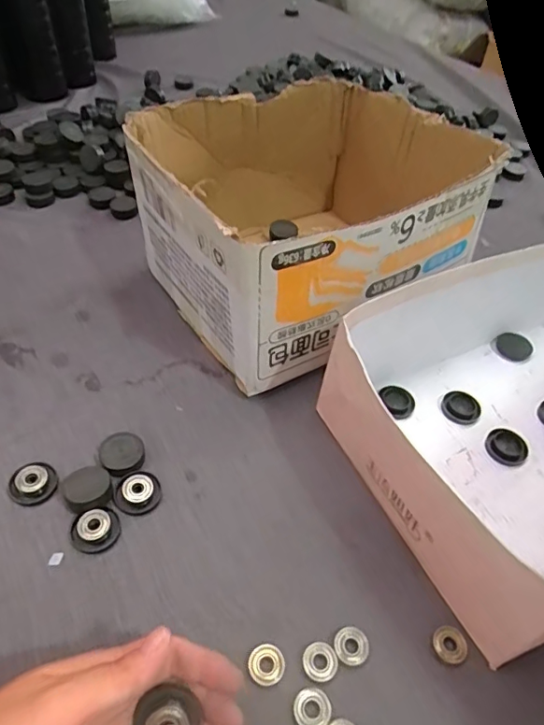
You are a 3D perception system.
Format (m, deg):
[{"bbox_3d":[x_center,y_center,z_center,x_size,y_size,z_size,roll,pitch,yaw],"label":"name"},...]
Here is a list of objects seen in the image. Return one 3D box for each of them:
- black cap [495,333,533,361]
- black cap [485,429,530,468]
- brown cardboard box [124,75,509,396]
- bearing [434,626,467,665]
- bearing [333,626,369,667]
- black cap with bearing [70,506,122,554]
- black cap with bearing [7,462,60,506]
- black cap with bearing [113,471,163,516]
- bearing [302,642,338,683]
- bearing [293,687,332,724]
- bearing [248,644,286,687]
[{"bbox_3d":[0.233,-0.014,0.500,0.032,0.006,0.030,-10,64,9],"label":"black cap"},{"bbox_3d":[0.192,0.069,0.423,0.032,0.010,0.028,12,48,7],"label":"black cap"},{"bbox_3d":[0.027,-0.143,0.499,0.269,0.150,0.248,-22,53,-22],"label":"brown cardboard box"},{"bbox_3d":[0.110,0.176,0.323,0.018,0.008,0.021,-21,52,-21],"label":"bearing"},{"bbox_3d":[0.048,0.173,0.317,0.021,0.006,0.020,2,48,-2],"label":"bearing"},{"bbox_3d":[-0.118,0.112,0.348,0.031,0.010,0.026,-19,52,-20],"label":"black cap with bearing"},{"bbox_3d":[-0.169,0.085,0.367,0.032,0.010,0.031,2,48,-2],"label":"black cap with bearing"},{"bbox_3d":[-0.096,0.091,0.369,0.032,0.008,0.032,2,48,-2],"label":"black cap with bearing"},{"bbox_3d":[0.029,0.179,0.310,0.020,0.005,0.020,2,48,-2],"label":"bearing"},{"bbox_3d":[0.023,0.197,0.294,0.021,0.004,0.021,2,48,-2],"label":"bearing"},{"bbox_3d":[-0.003,0.179,0.307,0.021,0.006,0.020,2,48,-2],"label":"bearing"}]

